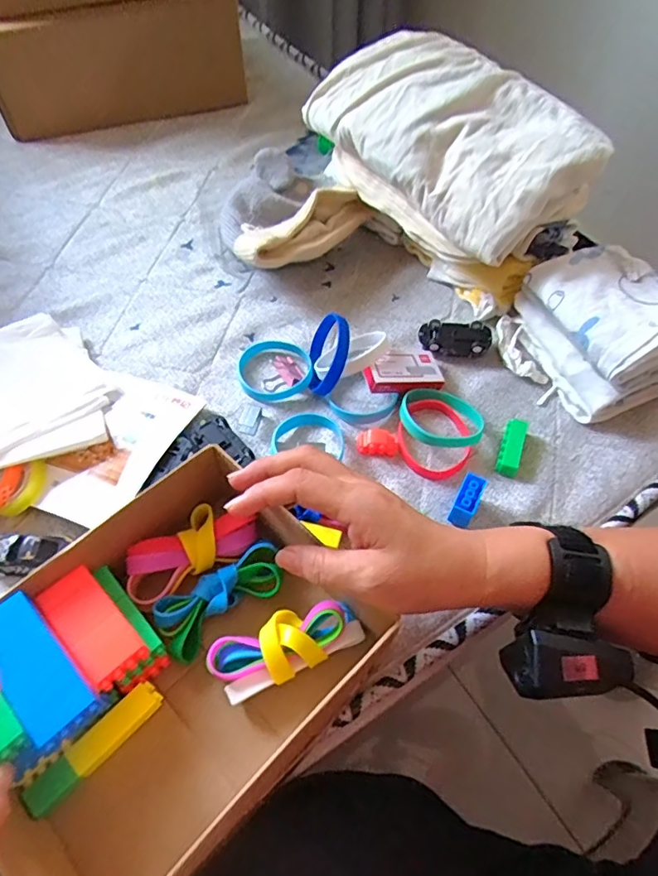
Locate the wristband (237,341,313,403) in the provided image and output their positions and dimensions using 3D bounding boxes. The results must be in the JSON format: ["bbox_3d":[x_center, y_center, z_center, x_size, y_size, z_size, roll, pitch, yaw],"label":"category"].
[{"bbox_3d":[-0.049,-0.060,0.490,0.067,0.013,0.062,0,57,-1],"label":"wristband"}]

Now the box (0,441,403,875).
[{"bbox_3d":[-0.096,0.122,0.323,0.176,0.071,0.216,40,65,22],"label":"box"}]

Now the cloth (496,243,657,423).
[{"bbox_3d":[0.228,-0.091,0.465,0.109,0.098,0.130,-21,60,-14],"label":"cloth"}]

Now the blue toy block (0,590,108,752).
[{"bbox_3d":[-0.155,0.120,0.284,0.079,0.011,0.033,40,65,22],"label":"blue toy block"}]

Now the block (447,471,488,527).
[{"bbox_3d":[0.107,0.047,0.417,0.016,0.029,0.029,23,60,14],"label":"block"}]

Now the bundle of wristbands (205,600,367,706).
[{"bbox_3d":[-0.026,0.128,0.337,0.091,0.038,0.037,-24,60,-15],"label":"bundle of wristbands"}]

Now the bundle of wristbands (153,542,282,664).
[{"bbox_3d":[-0.069,0.105,0.357,0.085,0.030,0.036,-32,63,-20],"label":"bundle of wristbands"}]

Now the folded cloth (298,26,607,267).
[{"bbox_3d":[0.108,-0.279,0.494,0.135,0.078,0.269,-34,63,-20],"label":"folded cloth"}]

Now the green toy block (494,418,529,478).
[{"bbox_3d":[0.152,0.007,0.451,0.018,0.013,0.048,21,59,12],"label":"green toy block"}]

